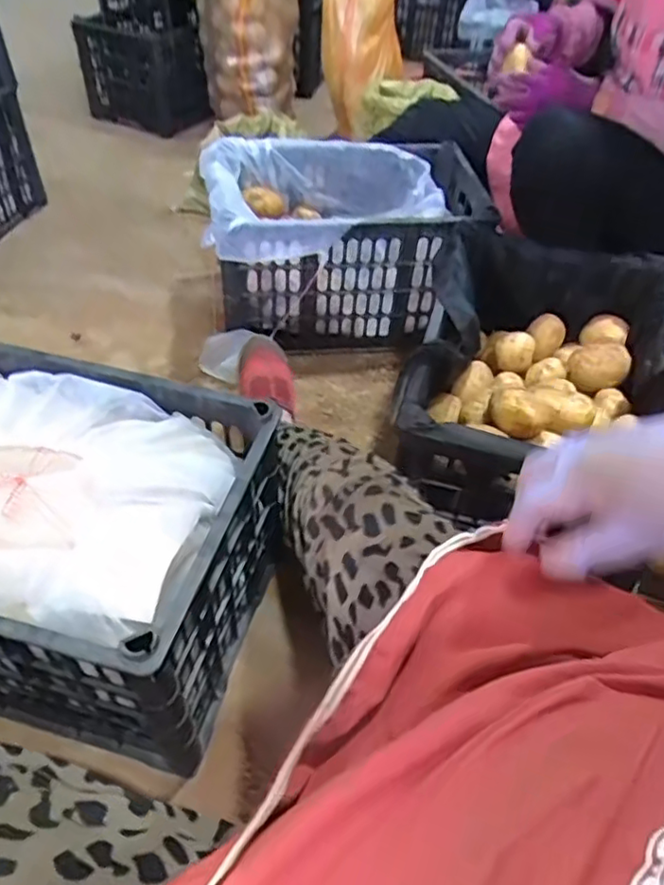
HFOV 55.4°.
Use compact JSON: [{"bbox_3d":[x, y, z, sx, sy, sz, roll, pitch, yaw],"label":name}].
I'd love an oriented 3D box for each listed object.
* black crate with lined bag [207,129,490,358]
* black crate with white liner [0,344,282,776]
[{"bbox_3d":[0.015,-0.367,1.193,0.452,0.291,0.290,-3,46,-6],"label":"black crate with lined bag"},{"bbox_3d":[-0.335,0.114,0.742,0.470,0.281,0.319,12,46,9],"label":"black crate with white liner"}]

